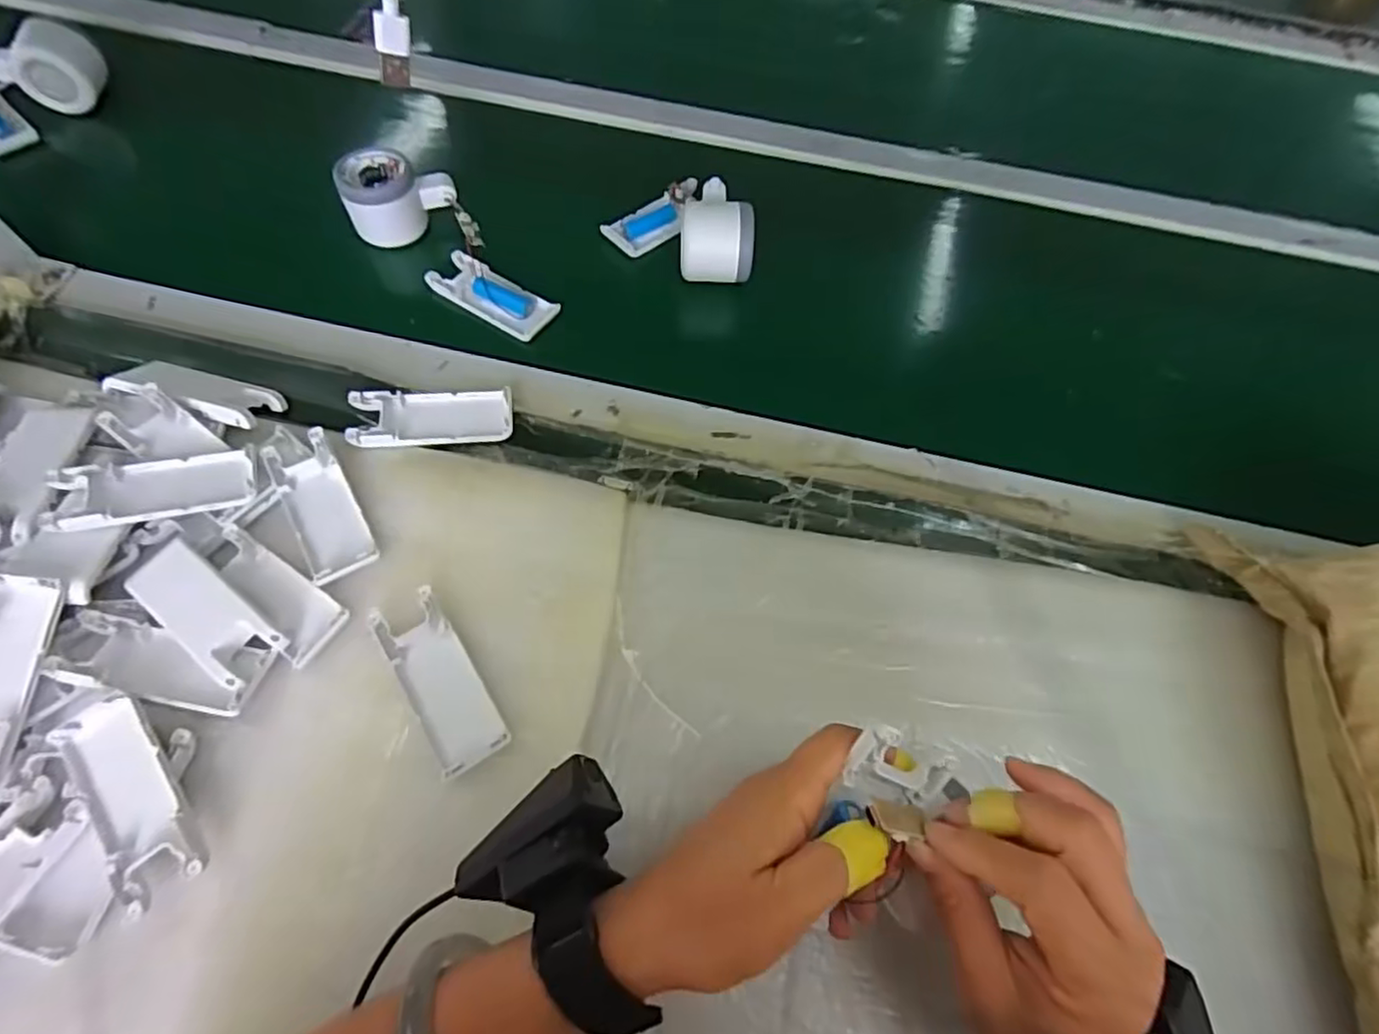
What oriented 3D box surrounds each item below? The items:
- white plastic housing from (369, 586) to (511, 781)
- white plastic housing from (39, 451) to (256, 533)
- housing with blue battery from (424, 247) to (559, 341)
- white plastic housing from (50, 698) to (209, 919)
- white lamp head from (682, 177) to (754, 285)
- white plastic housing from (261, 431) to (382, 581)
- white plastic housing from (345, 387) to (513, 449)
[{"bbox_3d":[-0.136,0.088,0.362,0.038,0.008,0.101,-30,67,-18],"label":"white plastic housing"},{"bbox_3d":[-0.316,-0.018,0.397,0.100,0.021,0.044,-16,64,-12],"label":"white plastic housing"},{"bbox_3d":[-0.154,-0.173,0.519,0.100,0.012,0.042,30,64,12],"label":"housing with blue battery"},{"bbox_3d":[-0.274,0.138,0.325,0.039,0.015,0.100,-33,68,-19],"label":"white plastic housing"},{"bbox_3d":[0.020,-0.224,0.533,0.058,0.056,0.080,-1,62,-4],"label":"white lamp head"},{"bbox_3d":[-0.226,-0.007,0.408,0.038,0.010,0.102,-28,67,-17],"label":"white plastic housing"},{"bbox_3d":[-0.172,-0.067,0.448,0.102,0.012,0.044,-3,62,-5],"label":"white plastic housing"}]

